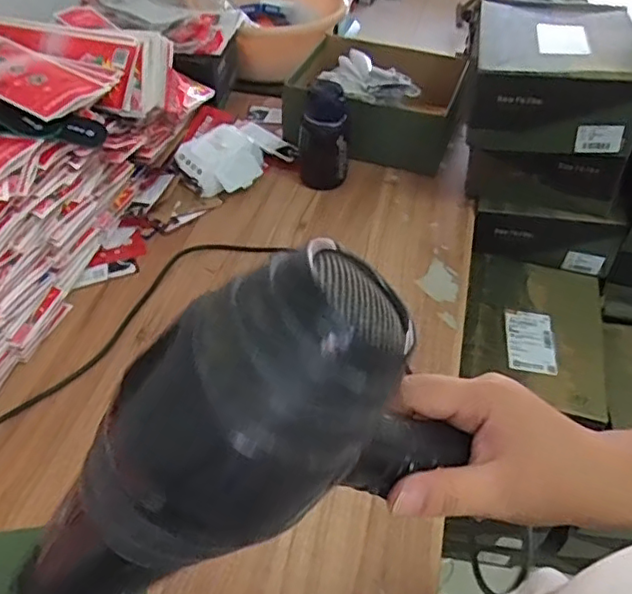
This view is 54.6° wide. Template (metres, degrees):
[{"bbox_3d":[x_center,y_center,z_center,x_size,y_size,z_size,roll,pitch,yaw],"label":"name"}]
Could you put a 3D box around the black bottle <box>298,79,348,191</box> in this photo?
[{"bbox_3d":[0.016,-0.301,1.113,0.089,0.170,0.073,-1,45,-4],"label":"black bottle"}]

